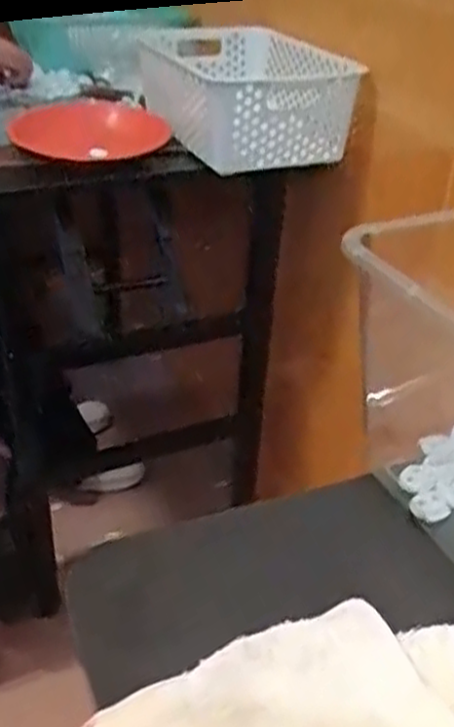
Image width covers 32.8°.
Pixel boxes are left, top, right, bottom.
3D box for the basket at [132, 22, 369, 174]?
[{"bbox_3d":[0.017,-0.365,1.035,0.214,0.106,0.367,-8,34,-13],"label":"basket"}]

